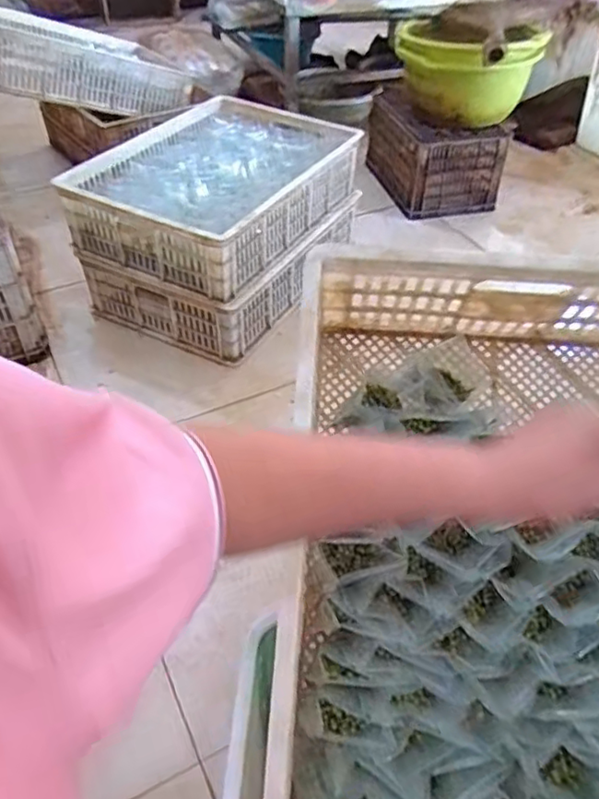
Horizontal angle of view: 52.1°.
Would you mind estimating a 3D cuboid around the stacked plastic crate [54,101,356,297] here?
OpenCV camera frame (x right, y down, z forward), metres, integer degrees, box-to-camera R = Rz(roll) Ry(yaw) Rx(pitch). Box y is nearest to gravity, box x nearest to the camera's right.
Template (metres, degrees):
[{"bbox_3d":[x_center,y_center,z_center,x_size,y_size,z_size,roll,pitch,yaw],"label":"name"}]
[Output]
[{"bbox_3d":[-0.186,-0.511,1.464,0.456,0.157,0.643,22,48,20],"label":"stacked plastic crate"}]

